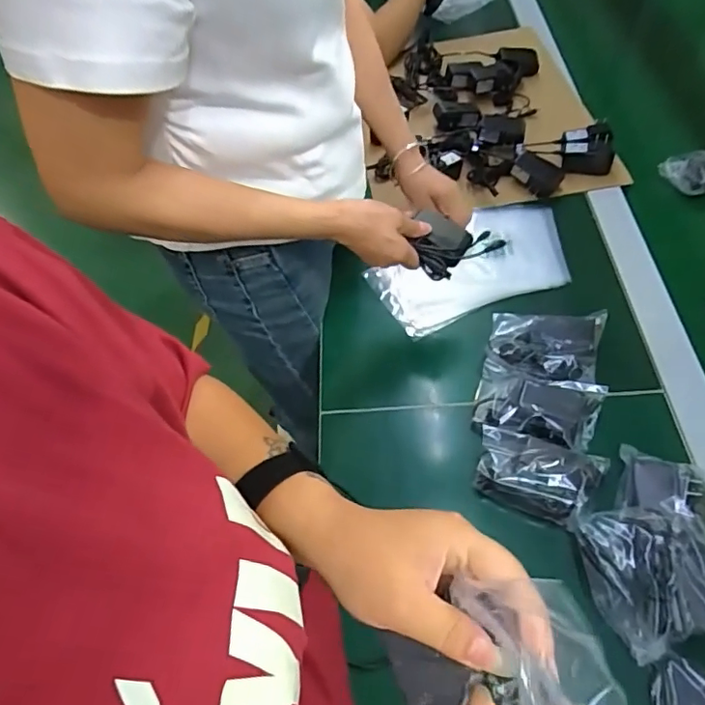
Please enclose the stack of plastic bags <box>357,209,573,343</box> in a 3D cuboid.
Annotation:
[{"bbox_3d":[0.169,-0.130,0.774,0.278,0.022,0.170,-19,57,-4],"label":"stack of plastic bags"}]

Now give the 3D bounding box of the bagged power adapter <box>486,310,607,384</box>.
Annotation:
[{"bbox_3d":[0.232,-0.008,0.657,0.126,0.032,0.101,12,56,11],"label":"bagged power adapter"}]

